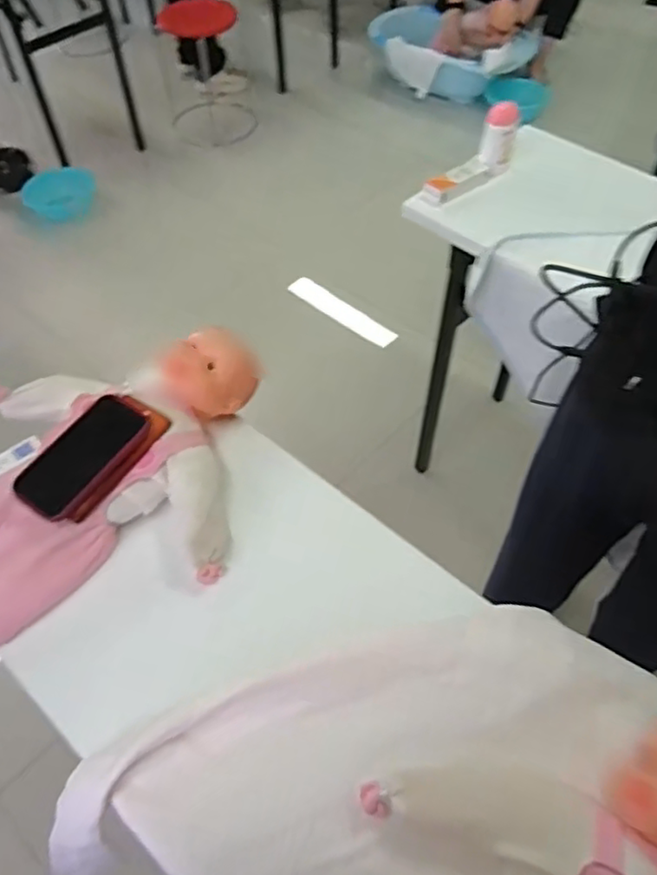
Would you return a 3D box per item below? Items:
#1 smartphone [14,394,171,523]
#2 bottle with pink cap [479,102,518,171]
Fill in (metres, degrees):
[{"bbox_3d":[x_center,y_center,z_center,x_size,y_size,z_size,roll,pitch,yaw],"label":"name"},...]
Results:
[{"bbox_3d":[-0.274,0.020,0.761,0.096,0.016,0.166,33,68,8],"label":"smartphone"},{"bbox_3d":[0.322,-0.568,1.231,0.058,0.100,0.061,14,55,12],"label":"bottle with pink cap"}]

